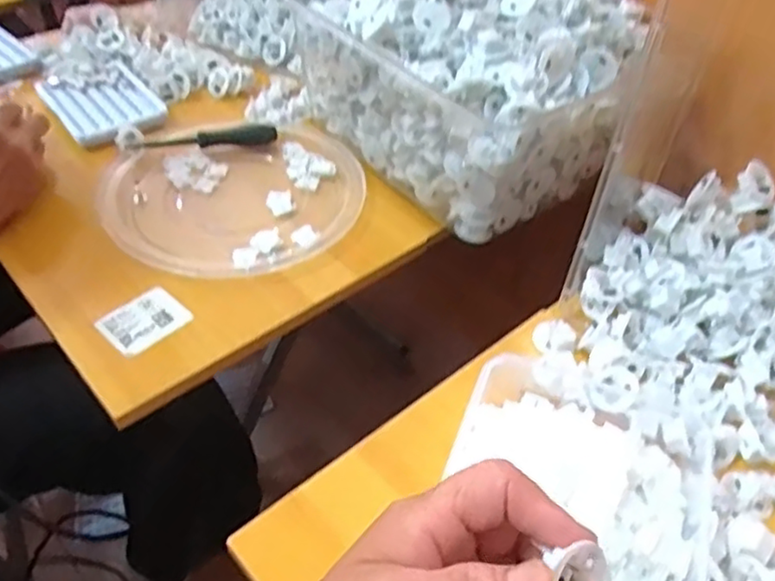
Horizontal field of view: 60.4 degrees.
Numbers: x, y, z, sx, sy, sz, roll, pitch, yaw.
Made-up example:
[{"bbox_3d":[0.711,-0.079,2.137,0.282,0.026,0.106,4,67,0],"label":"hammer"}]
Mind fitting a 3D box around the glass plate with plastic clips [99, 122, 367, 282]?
[{"bbox_3d":[-0.137,-0.081,0.618,0.228,0.020,0.197,-14,47,-15],"label":"glass plate with plastic clips"}]

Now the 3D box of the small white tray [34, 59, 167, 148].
[{"bbox_3d":[-0.300,-0.201,0.705,0.098,0.018,0.145,-27,52,-26],"label":"small white tray"}]

